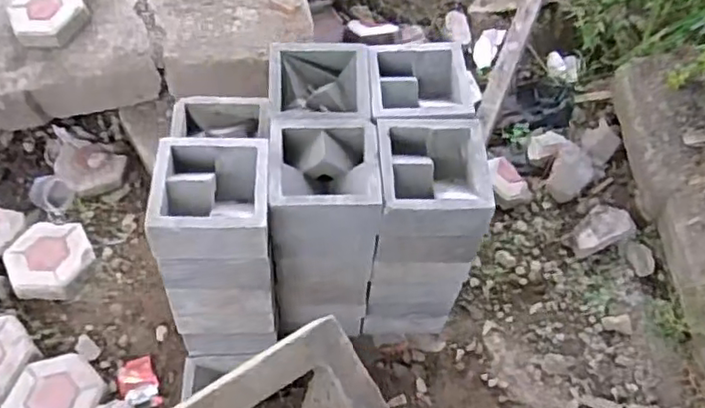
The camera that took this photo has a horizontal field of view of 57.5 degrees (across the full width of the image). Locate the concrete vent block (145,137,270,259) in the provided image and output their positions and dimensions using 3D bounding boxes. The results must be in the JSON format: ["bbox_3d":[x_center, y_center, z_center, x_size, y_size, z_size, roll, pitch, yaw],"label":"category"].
[{"bbox_3d":[-0.253,-0.016,1.154,0.201,0.102,0.213,-2,53,-6],"label":"concrete vent block"}]

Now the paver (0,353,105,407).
[{"bbox_3d":[-0.665,0.440,1.438,0.225,0.038,0.198,38,56,25],"label":"paver"}]

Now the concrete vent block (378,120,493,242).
[{"bbox_3d":[0.151,-0.043,1.229,0.204,0.129,0.209,0,53,-4],"label":"concrete vent block"}]

